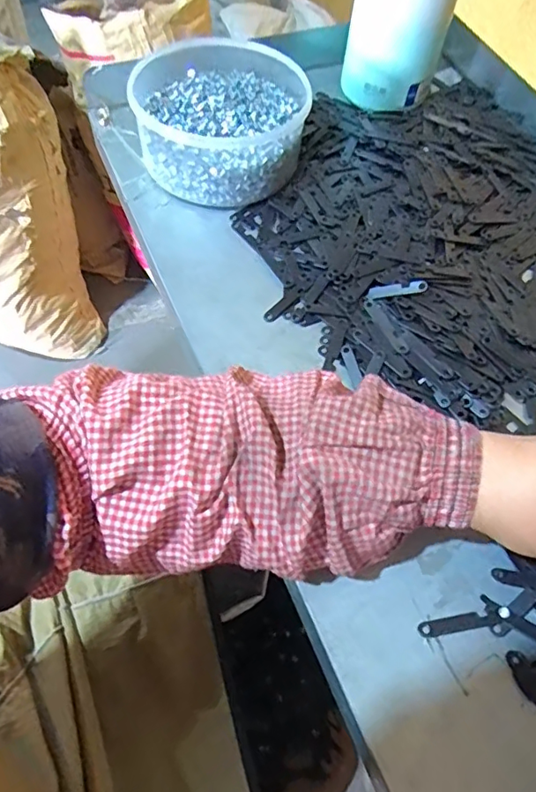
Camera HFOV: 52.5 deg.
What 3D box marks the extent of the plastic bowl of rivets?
[{"bbox_3d":[-0.041,-0.249,0.488,0.147,0.060,0.165,2,59,-2],"label":"plastic bowl of rivets"}]

